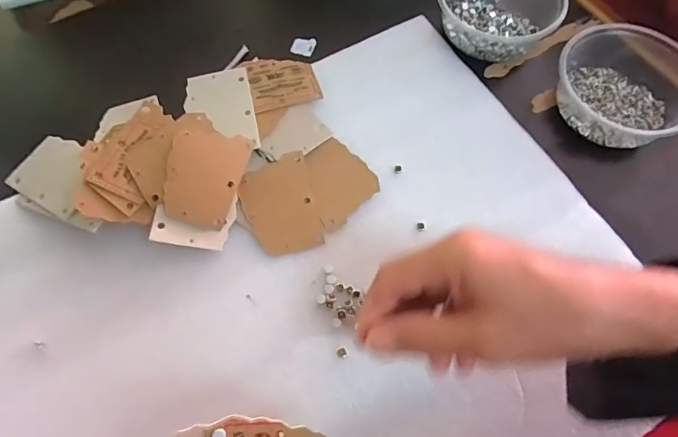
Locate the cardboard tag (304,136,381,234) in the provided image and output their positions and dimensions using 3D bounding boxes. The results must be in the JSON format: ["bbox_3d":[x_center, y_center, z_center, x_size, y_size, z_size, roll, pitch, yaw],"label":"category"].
[{"bbox_3d":[0.004,-0.030,0.359,0.051,0.004,0.076,-13,67,-6],"label":"cardboard tag"}]

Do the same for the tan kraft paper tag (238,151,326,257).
[{"bbox_3d":[-0.045,-0.012,0.347,0.054,0.004,0.079,-15,67,-7],"label":"tan kraft paper tag"}]

